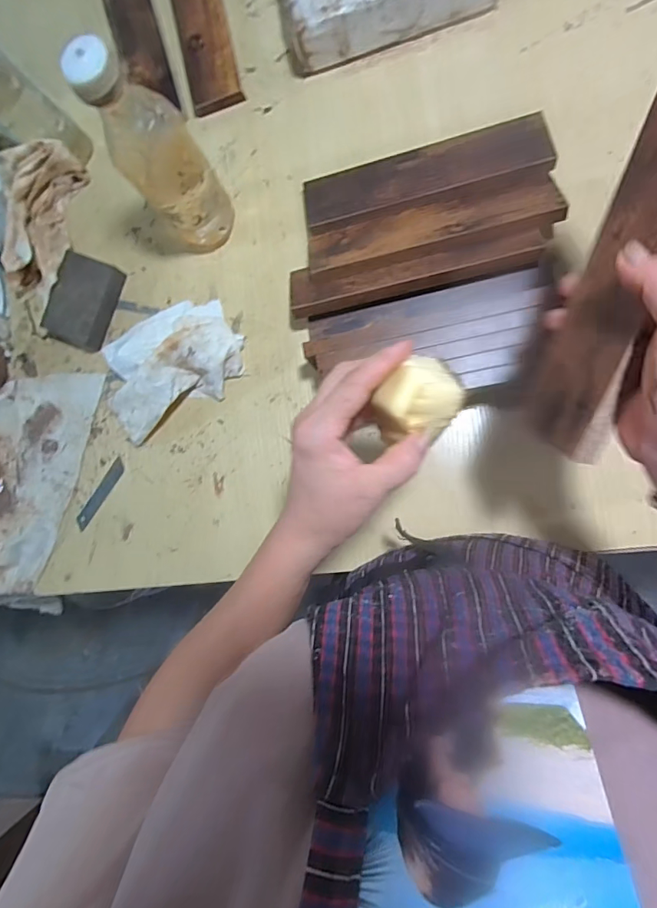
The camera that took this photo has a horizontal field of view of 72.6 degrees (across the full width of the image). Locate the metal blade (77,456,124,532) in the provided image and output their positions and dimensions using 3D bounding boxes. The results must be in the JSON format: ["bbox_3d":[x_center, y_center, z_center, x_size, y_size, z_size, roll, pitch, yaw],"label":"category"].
[{"bbox_3d":[-0.276,0.048,0.541,0.015,0.004,0.101,36,94,-5],"label":"metal blade"}]

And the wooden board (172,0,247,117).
[{"bbox_3d":[-0.151,-0.519,0.516,0.060,0.013,0.250,-13,88,9],"label":"wooden board"}]

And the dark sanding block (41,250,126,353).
[{"bbox_3d":[-0.291,-0.179,0.529,0.069,0.031,0.102,23,94,9],"label":"dark sanding block"}]

